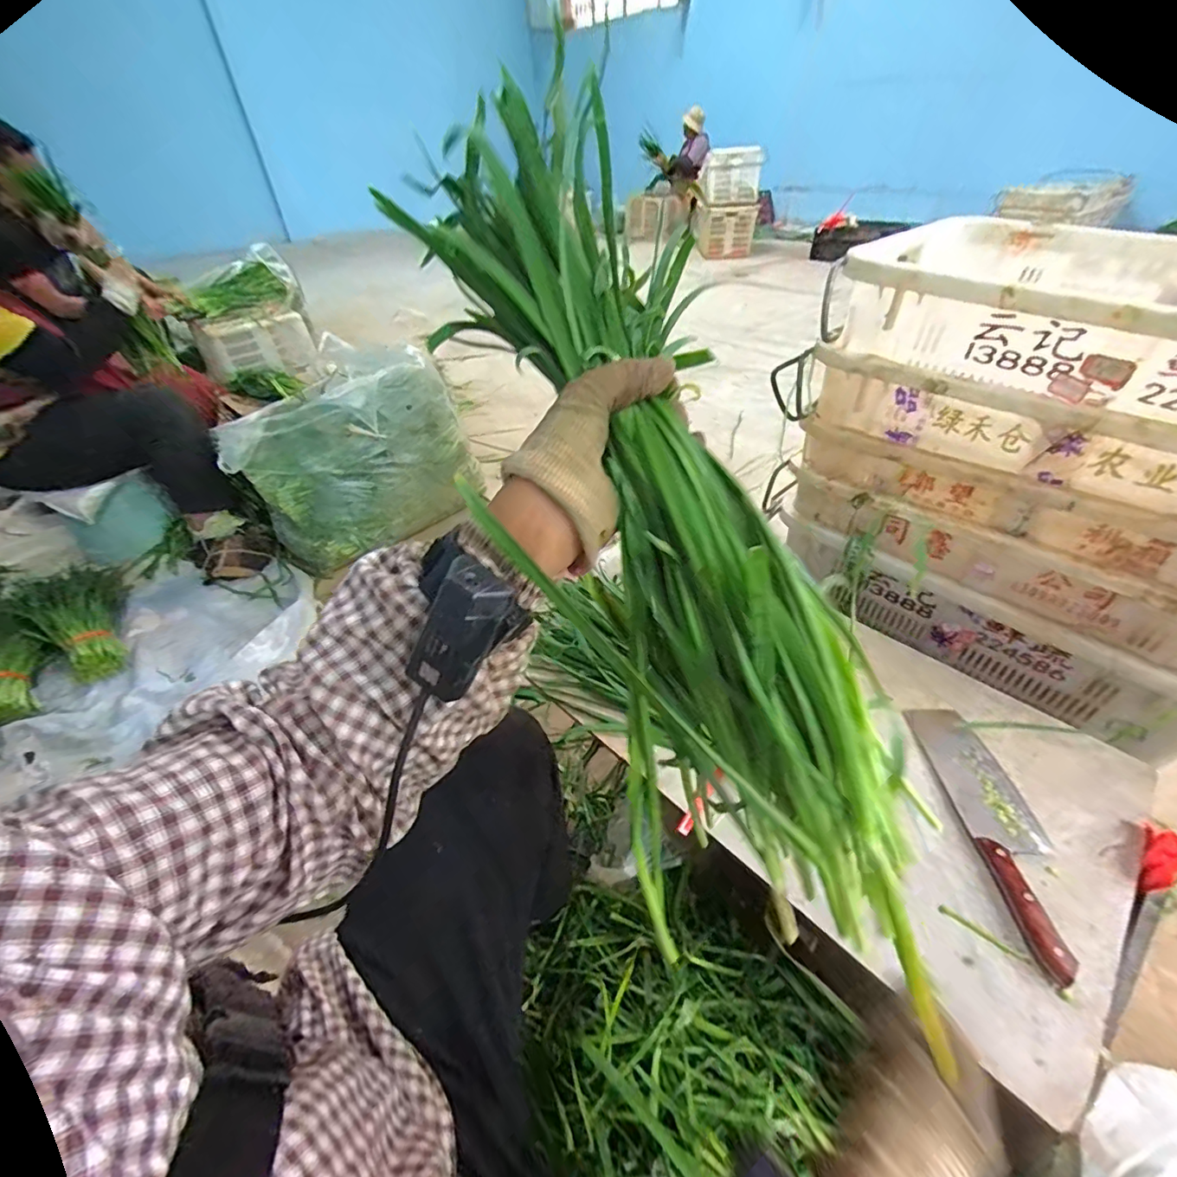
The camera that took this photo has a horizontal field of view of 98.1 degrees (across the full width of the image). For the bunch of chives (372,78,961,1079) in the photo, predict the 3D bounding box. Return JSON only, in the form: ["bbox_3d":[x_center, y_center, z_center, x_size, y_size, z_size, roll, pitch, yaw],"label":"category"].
[{"bbox_3d":[0.032,-0.040,0.306,0.137,0.115,0.503,-22,86,-18],"label":"bunch of chives"}]

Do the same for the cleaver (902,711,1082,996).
[{"bbox_3d":[0.438,0.242,0.540,0.078,0.024,0.276,-2,42,3],"label":"cleaver"}]

